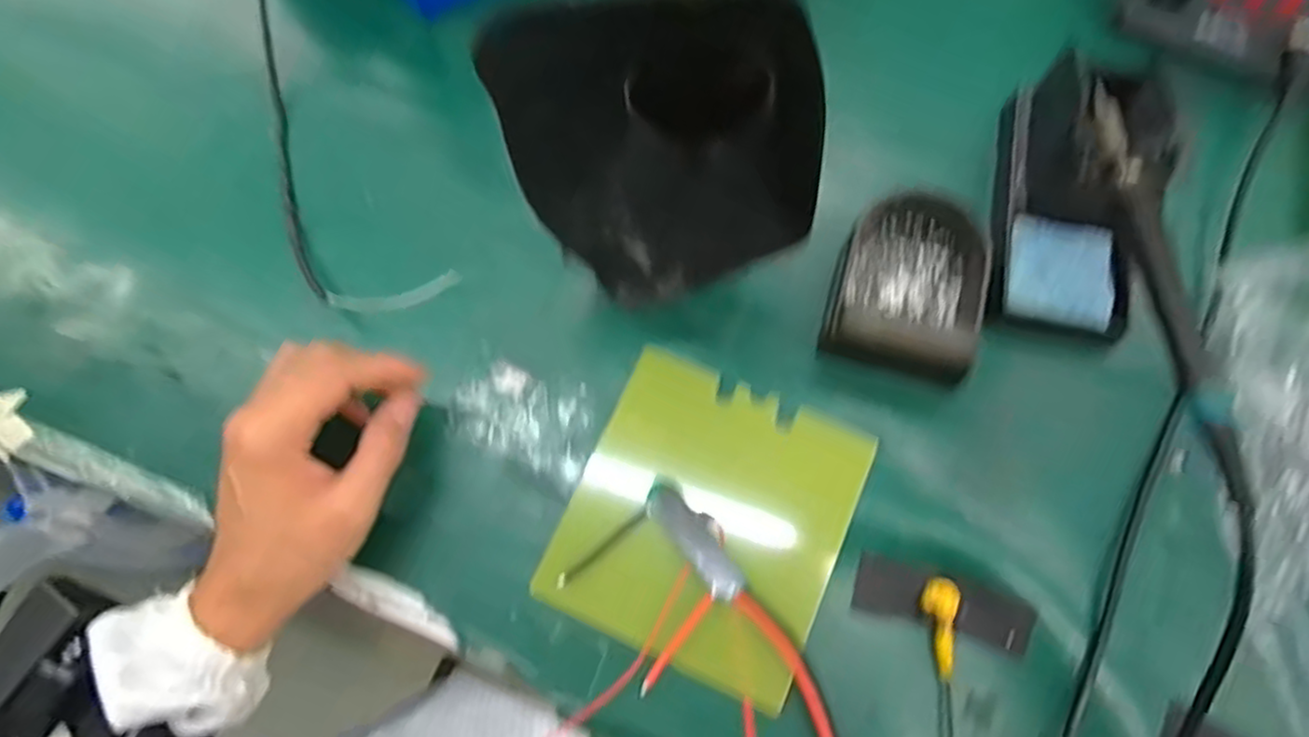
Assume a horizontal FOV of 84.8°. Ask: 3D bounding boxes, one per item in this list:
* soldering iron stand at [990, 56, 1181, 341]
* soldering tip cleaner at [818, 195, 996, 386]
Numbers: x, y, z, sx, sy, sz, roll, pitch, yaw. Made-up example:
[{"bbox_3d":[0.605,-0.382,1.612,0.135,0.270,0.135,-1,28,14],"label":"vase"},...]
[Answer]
[{"bbox_3d":[0.231,-0.098,0.381,0.078,0.066,0.149,9,73,3],"label":"soldering iron stand"},{"bbox_3d":[0.139,-0.047,0.384,0.078,0.035,0.096,20,74,7],"label":"soldering tip cleaner"}]

